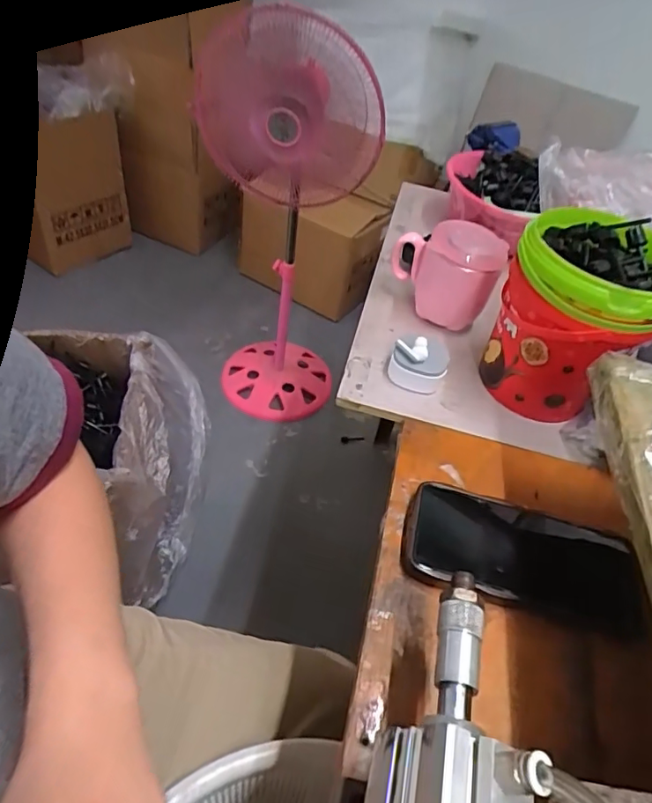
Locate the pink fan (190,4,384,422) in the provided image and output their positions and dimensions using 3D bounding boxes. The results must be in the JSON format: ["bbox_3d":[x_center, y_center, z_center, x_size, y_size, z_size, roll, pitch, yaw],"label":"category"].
[{"bbox_3d":[-0.096,-0.344,1.206,0.301,0.873,0.295,-15,52,-23],"label":"pink fan"}]

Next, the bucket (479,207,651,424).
[{"bbox_3d":[0.220,-0.073,0.471,0.123,0.149,0.124,3,49,-4],"label":"bucket"}]

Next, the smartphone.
[{"bbox_3d":[0.140,0.109,0.380,0.162,0.011,0.078,13,51,4],"label":"smartphone"}]

